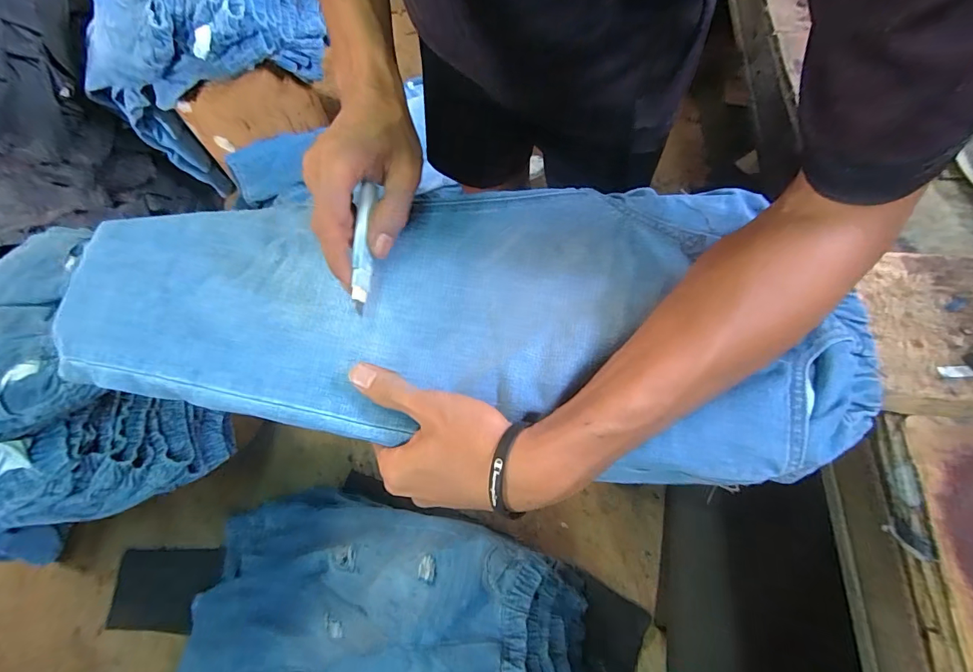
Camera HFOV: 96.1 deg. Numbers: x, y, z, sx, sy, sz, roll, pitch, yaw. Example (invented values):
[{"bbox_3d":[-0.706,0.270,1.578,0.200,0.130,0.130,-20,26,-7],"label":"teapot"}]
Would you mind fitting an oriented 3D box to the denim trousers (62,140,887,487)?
[{"bbox_3d":[-0.027,-0.033,0.327,0.560,0.031,0.225,5,68,4],"label":"denim trousers"}]

